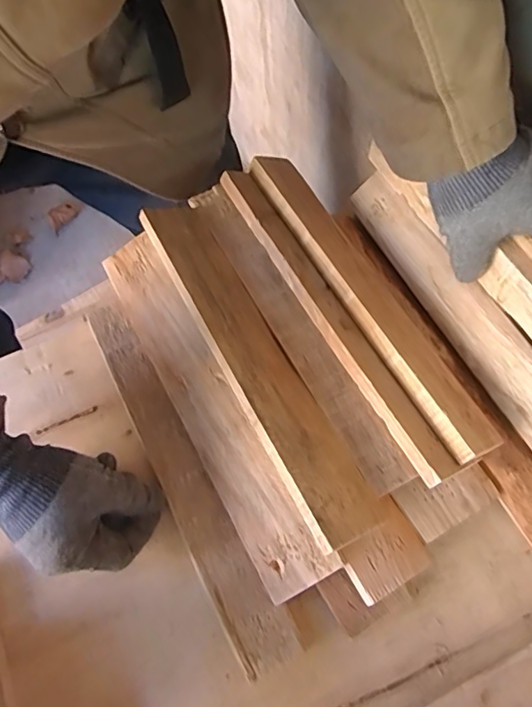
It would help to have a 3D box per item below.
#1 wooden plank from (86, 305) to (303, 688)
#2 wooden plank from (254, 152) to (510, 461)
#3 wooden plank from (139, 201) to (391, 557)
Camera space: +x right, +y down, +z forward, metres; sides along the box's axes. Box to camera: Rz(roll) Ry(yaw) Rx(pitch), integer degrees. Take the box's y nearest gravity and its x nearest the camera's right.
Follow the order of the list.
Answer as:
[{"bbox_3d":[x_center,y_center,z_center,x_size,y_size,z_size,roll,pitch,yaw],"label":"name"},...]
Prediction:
[{"bbox_3d":[-0.078,0.097,0.455,0.046,0.025,0.344,-29,66,-10],"label":"wooden plank"},{"bbox_3d":[0.087,-0.060,0.479,0.047,0.025,0.345,-27,66,-9],"label":"wooden plank"},{"bbox_3d":[-0.017,-0.002,0.461,0.063,0.019,0.350,-16,62,-34],"label":"wooden plank"}]

